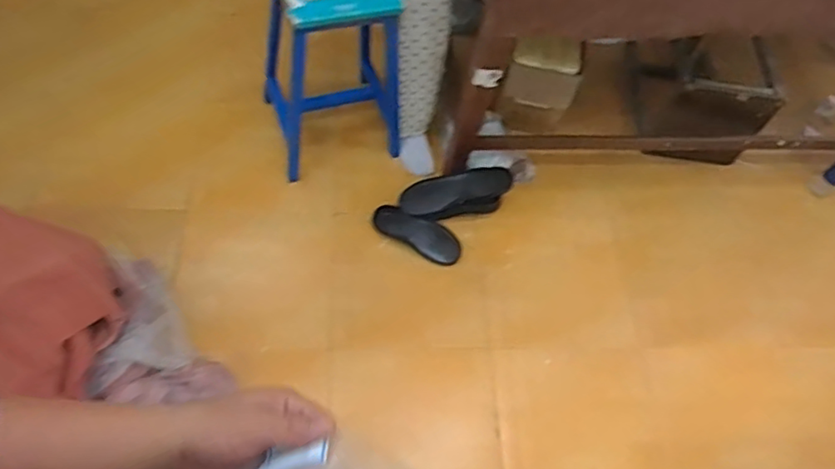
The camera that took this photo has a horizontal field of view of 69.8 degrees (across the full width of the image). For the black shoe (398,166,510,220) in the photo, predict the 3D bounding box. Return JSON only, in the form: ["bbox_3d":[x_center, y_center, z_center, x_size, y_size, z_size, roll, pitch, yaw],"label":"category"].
[{"bbox_3d":[0.117,-0.109,1.672,0.324,0.068,0.114,-10,61,-13],"label":"black shoe"}]

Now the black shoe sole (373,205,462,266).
[{"bbox_3d":[0.002,-0.006,1.620,0.247,0.041,0.093,27,60,9],"label":"black shoe sole"}]

